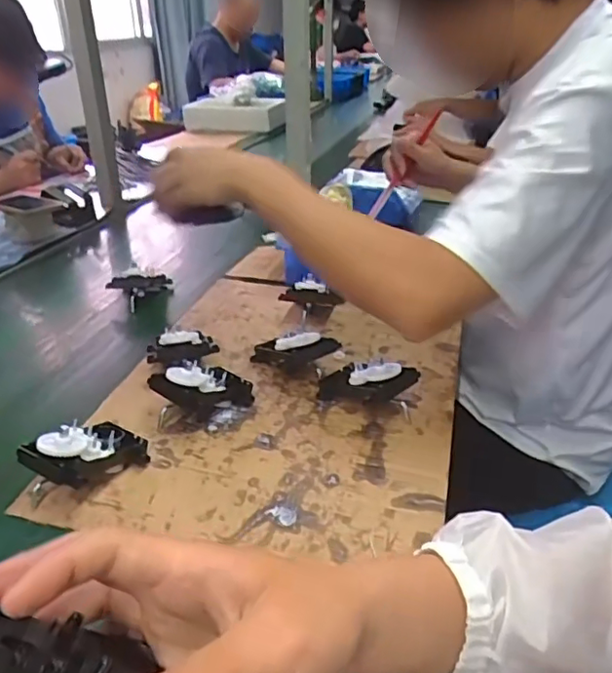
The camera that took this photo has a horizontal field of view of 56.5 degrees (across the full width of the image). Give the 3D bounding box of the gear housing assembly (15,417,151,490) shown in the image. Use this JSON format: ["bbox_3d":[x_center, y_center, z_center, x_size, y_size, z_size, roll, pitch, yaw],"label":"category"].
[{"bbox_3d":[-0.201,0.104,0.525,0.070,0.051,0.099,17,34,30],"label":"gear housing assembly"}]

